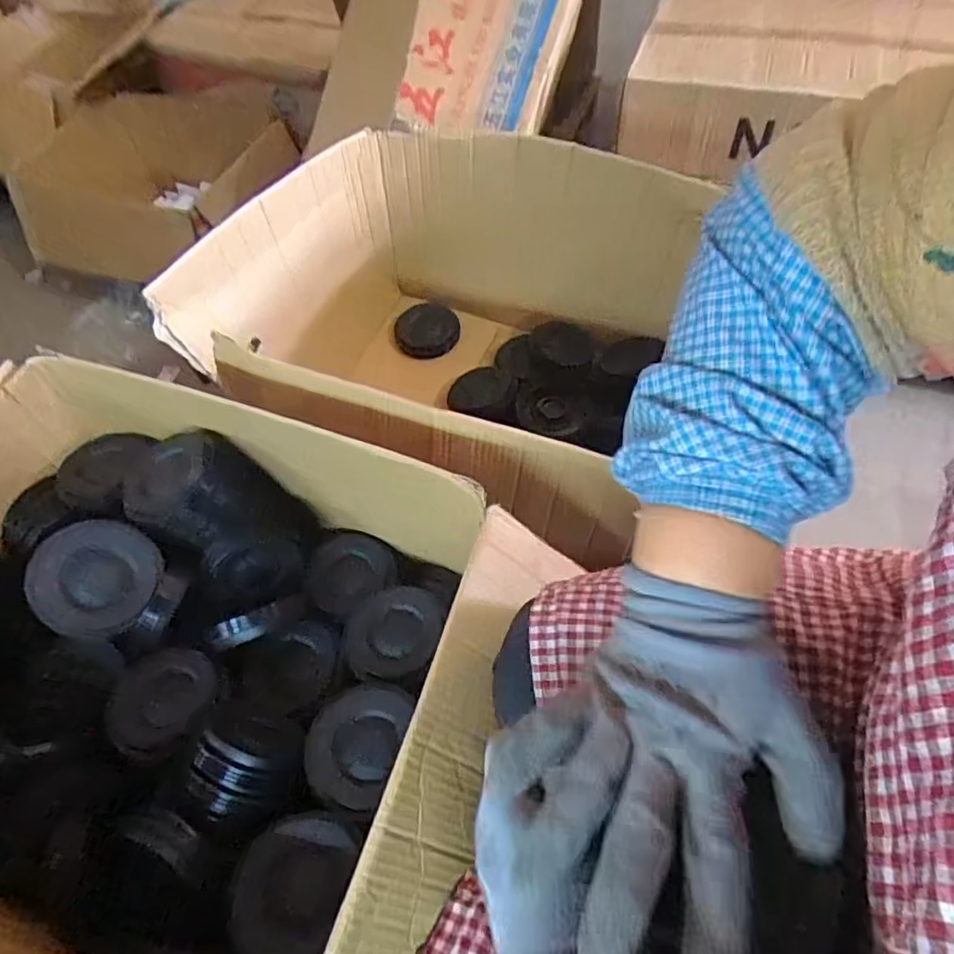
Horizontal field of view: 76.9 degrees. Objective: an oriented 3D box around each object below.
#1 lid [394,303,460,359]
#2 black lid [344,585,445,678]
[{"bbox_3d":[-0.090,-0.271,1.105,0.118,0.025,0.097,-2,77,13],"label":"lid"},{"bbox_3d":[-0.096,0.183,0.695,0.109,0.035,0.104,0,50,0],"label":"black lid"}]

